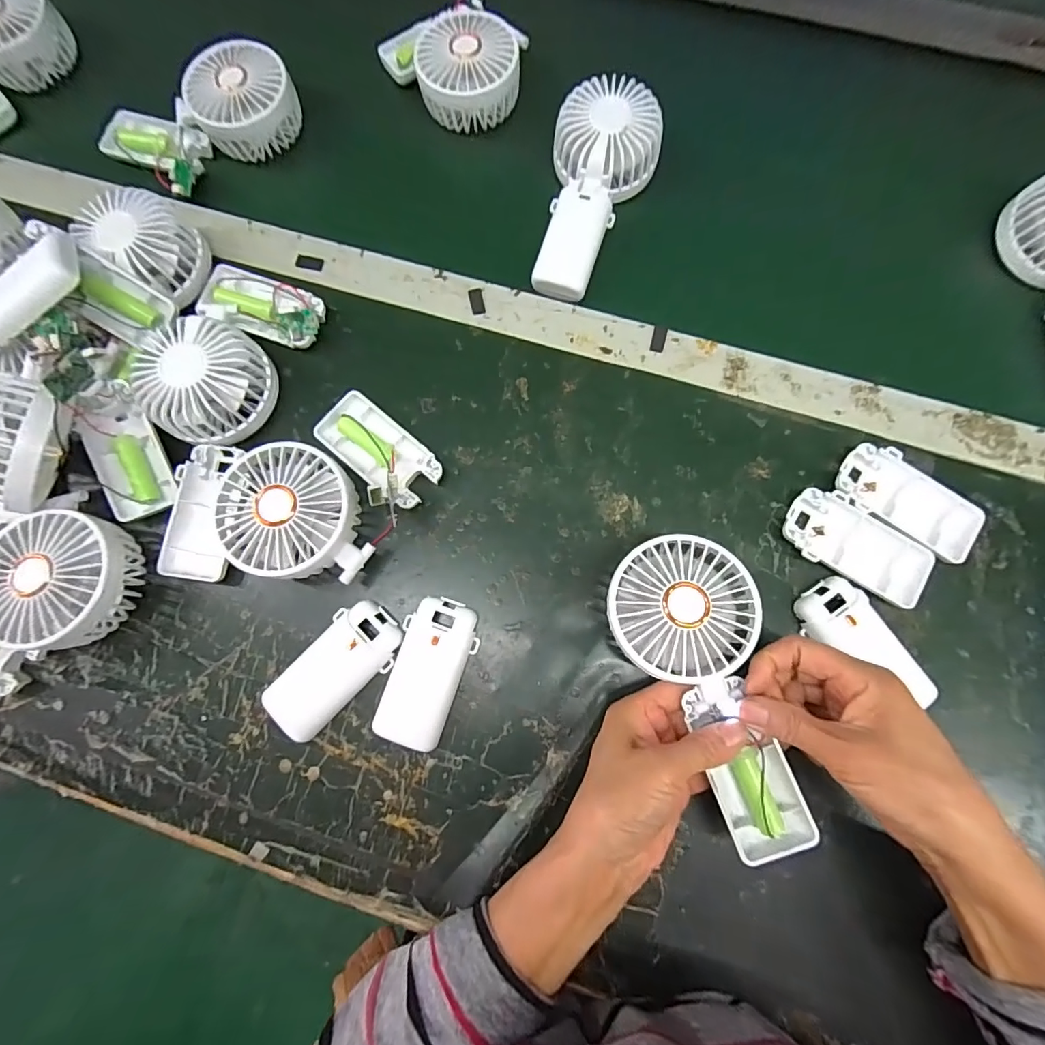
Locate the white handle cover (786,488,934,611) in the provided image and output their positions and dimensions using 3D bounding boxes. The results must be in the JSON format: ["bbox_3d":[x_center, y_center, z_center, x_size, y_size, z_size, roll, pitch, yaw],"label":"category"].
[{"bbox_3d":[0.226,0.017,0.326,0.095,0.015,0.050,27,80,7],"label":"white handle cover"}]

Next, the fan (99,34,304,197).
[{"bbox_3d":[-0.285,-0.359,0.420,0.165,0.065,0.109,-29,79,-4],"label":"fan"}]

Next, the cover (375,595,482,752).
[{"bbox_3d":[-0.063,0.097,0.312,0.046,0.016,0.093,16,79,5],"label":"cover"}]

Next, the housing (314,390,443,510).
[{"bbox_3d":[-0.103,-0.050,0.346,0.093,0.016,0.048,41,82,9],"label":"housing"}]

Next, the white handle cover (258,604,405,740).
[{"bbox_3d":[-0.124,0.096,0.314,0.048,0.019,0.095,40,82,9],"label":"white handle cover"}]

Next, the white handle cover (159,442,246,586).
[{"bbox_3d":[-0.224,-0.007,0.337,0.039,0.019,0.094,4,78,3],"label":"white handle cover"}]

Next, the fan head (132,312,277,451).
[{"bbox_3d":[-0.223,-0.100,0.336,0.082,0.038,0.083,0,78,2],"label":"fan head"}]

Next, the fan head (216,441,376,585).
[{"bbox_3d":[-0.148,-0.001,0.321,0.105,0.045,0.085,31,81,8],"label":"fan head"}]

